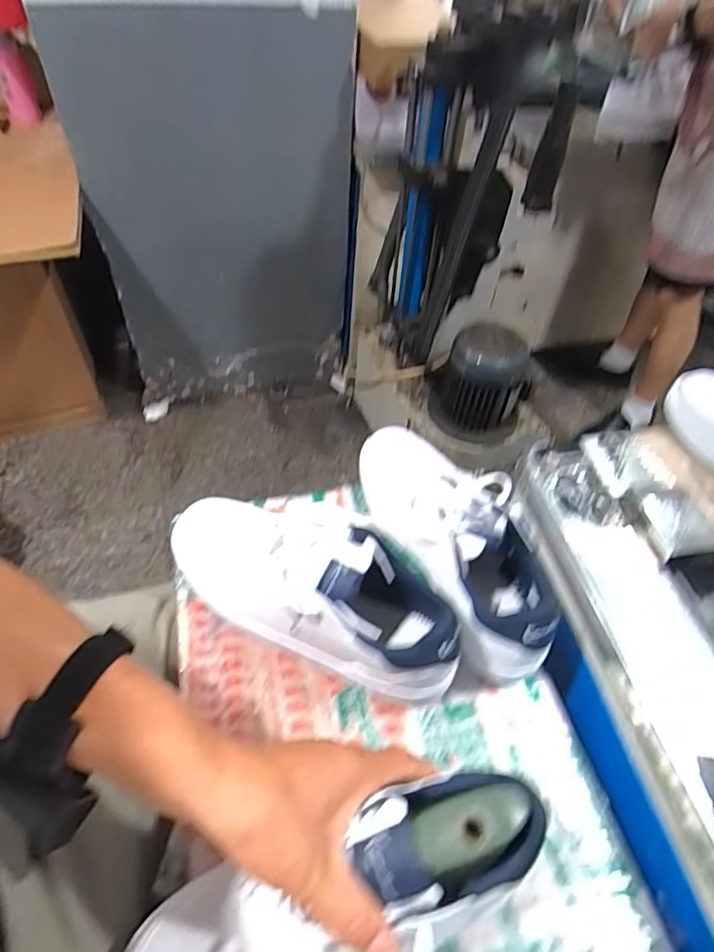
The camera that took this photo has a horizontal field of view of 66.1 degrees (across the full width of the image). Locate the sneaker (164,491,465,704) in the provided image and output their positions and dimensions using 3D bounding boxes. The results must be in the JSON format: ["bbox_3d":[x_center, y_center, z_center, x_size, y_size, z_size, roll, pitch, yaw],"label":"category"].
[{"bbox_3d":[-0.046,0.093,0.488,0.294,0.099,0.098,23,52,15],"label":"sneaker"}]

